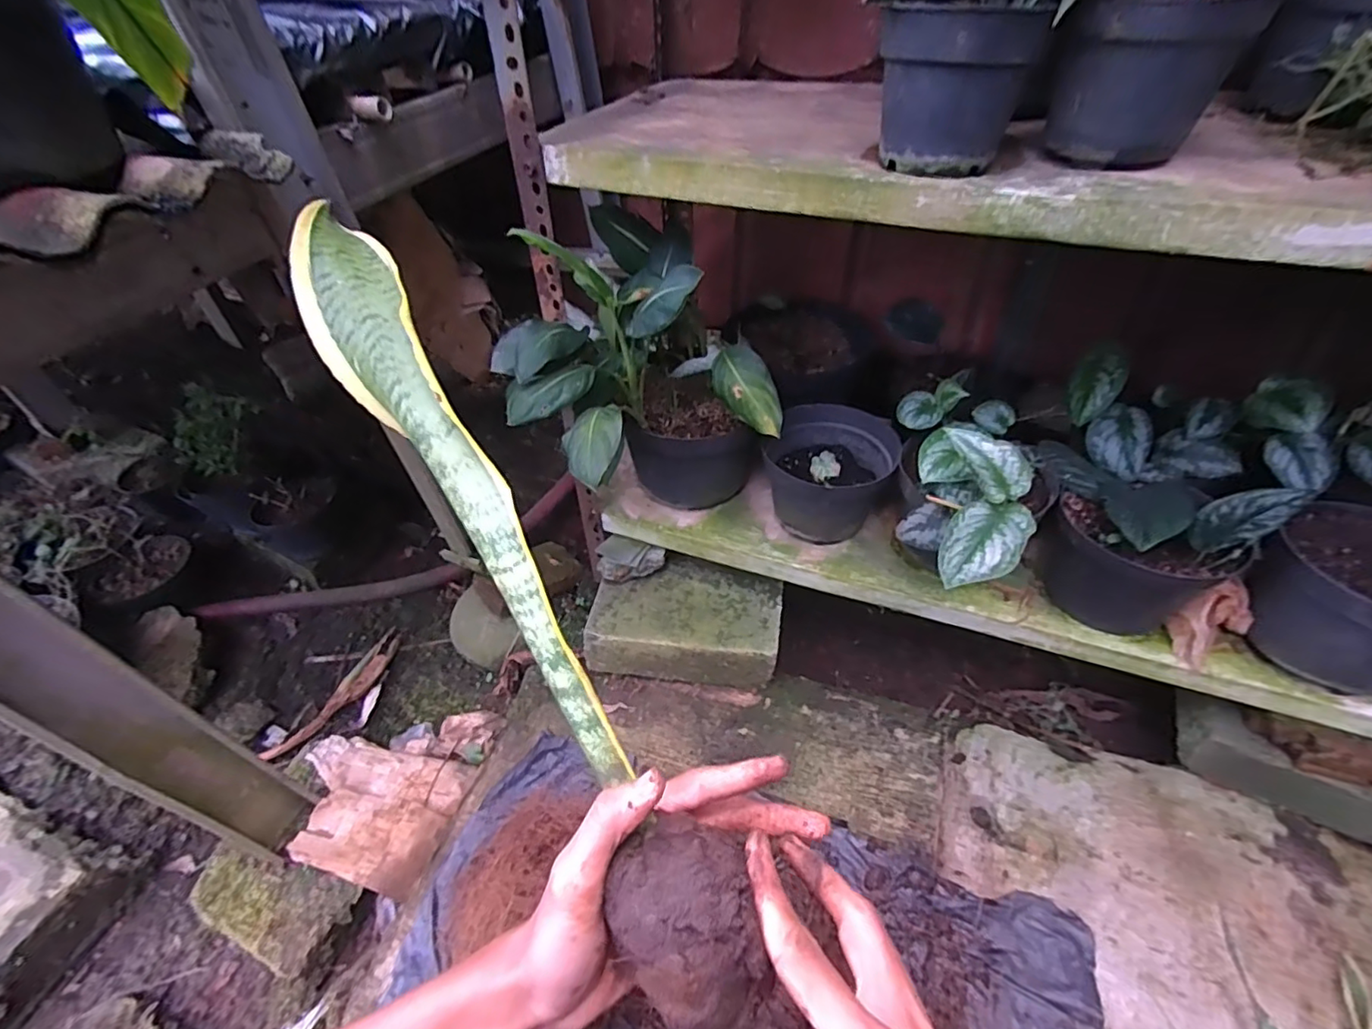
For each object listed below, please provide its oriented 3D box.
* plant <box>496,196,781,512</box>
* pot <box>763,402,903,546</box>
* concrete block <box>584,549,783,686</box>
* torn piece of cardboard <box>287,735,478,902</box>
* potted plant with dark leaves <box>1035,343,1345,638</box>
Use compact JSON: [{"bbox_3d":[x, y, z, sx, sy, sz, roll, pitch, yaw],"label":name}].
[{"bbox_3d":[-0.054,-0.123,0.695,0.288,0.357,0.245,-27,48,-21],"label":"plant"},{"bbox_3d":[0.181,-0.057,0.779,0.148,0.143,0.178,15,48,20],"label":"pot"},{"bbox_3d":[0.005,0.146,0.854,0.256,0.080,0.187,5,45,10],"label":"concrete block"},{"bbox_3d":[-0.389,0.358,0.732,0.213,0.043,0.152,8,46,13],"label":"torn piece of cardboard"},{"bbox_3d":[0.523,-0.025,0.674,0.241,0.226,0.235,-36,52,-27],"label":"potted plant with dark leaves"}]

